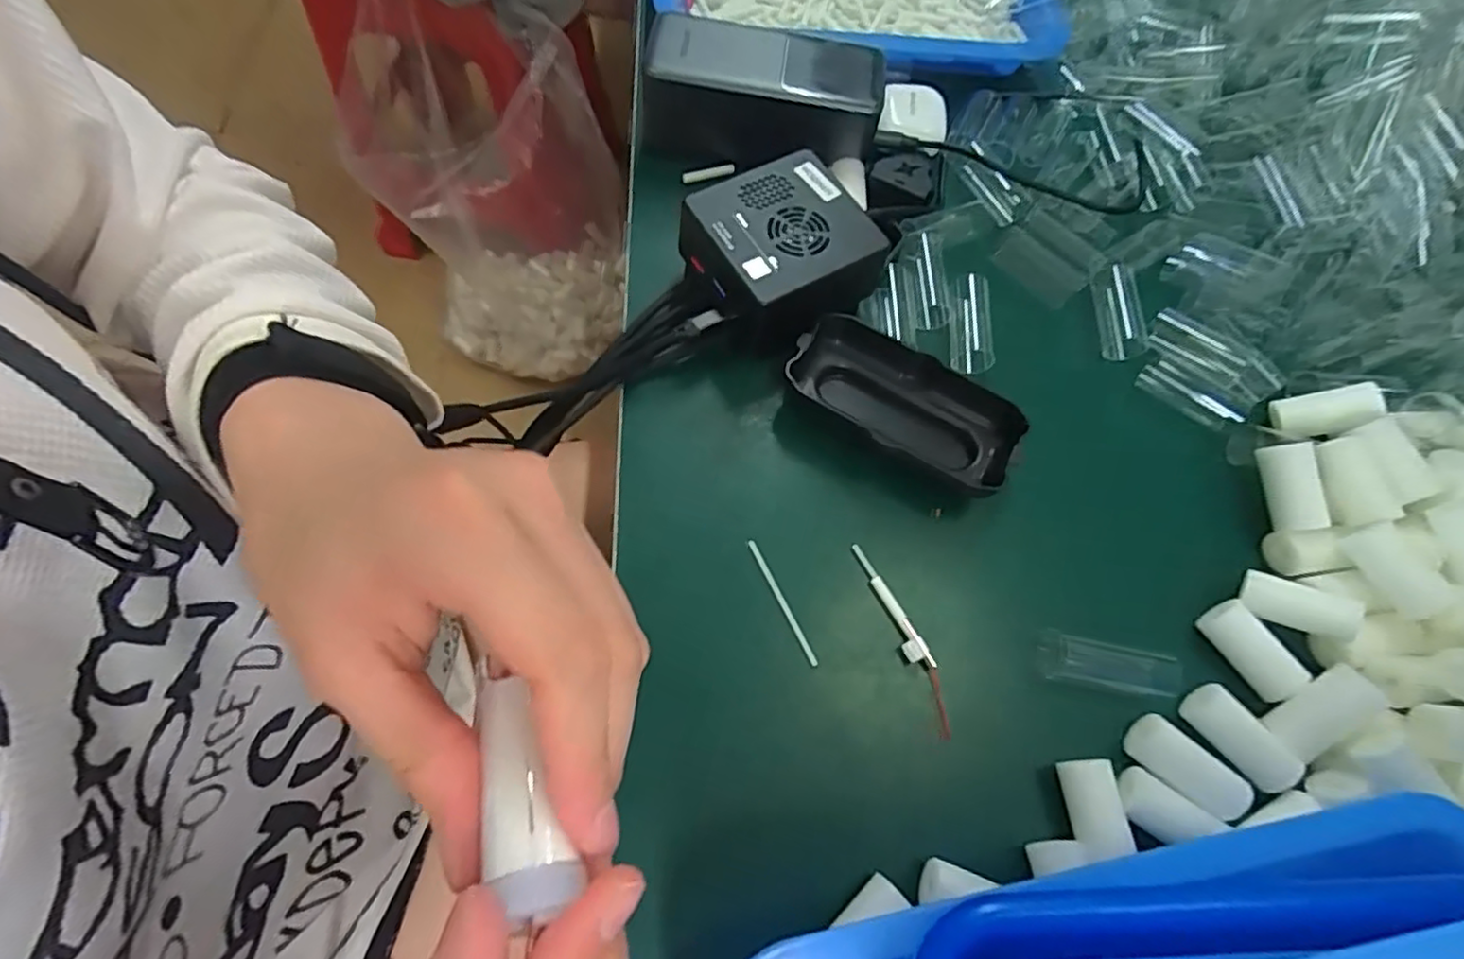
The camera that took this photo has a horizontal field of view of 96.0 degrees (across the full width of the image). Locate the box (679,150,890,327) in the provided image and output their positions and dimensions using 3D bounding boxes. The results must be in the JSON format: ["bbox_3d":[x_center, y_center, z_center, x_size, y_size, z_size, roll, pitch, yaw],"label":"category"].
[{"bbox_3d":[0.025,-0.110,0.331,0.083,0.051,0.078,-27,70,-11],"label":"box"}]

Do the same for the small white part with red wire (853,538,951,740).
[{"bbox_3d":[0.076,0.067,0.285,0.011,0.005,0.087,-19,69,-8],"label":"small white part with red wire"}]

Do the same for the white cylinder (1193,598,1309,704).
[{"bbox_3d":[0.226,0.074,0.286,0.015,0.017,0.041,-25,69,-10],"label":"white cylinder"}]

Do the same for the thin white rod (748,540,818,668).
[{"bbox_3d":[0.022,0.054,0.290,0.004,0.004,0.060,-25,69,-10],"label":"thin white rod"}]

